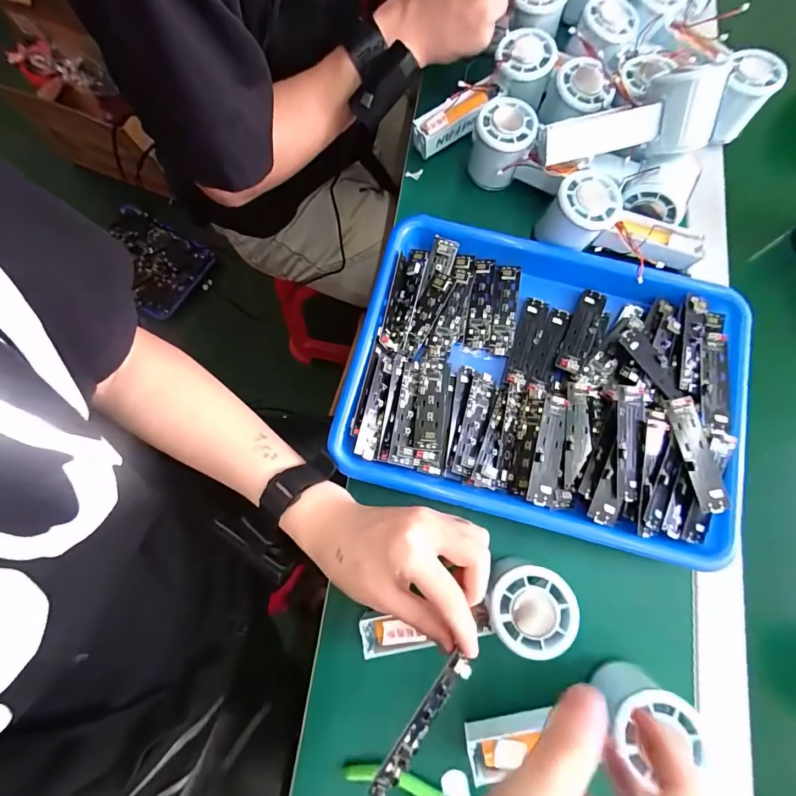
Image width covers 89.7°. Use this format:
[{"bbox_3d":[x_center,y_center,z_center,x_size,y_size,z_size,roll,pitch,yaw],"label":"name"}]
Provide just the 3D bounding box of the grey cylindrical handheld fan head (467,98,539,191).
[{"bbox_3d":[0.099,-0.247,0.393,0.054,0.061,0.049,22,77,4],"label":"grey cylindrical handheld fan head"}]

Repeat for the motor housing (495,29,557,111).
[{"bbox_3d":[0.126,-0.332,0.404,0.056,0.044,0.056,22,77,4],"label":"motor housing"}]

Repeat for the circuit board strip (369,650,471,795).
[{"bbox_3d":[0.014,0.196,0.239,0.014,0.012,0.084,41,66,8],"label":"circuit board strip"}]

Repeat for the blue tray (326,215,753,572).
[{"bbox_3d":[0.128,-0.017,0.352,0.328,0.032,0.248,15,76,2],"label":"blue tray"}]

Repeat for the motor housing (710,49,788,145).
[{"bbox_3d":[0.347,-0.307,0.408,0.053,0.052,0.065,25,77,4],"label":"motor housing"}]

